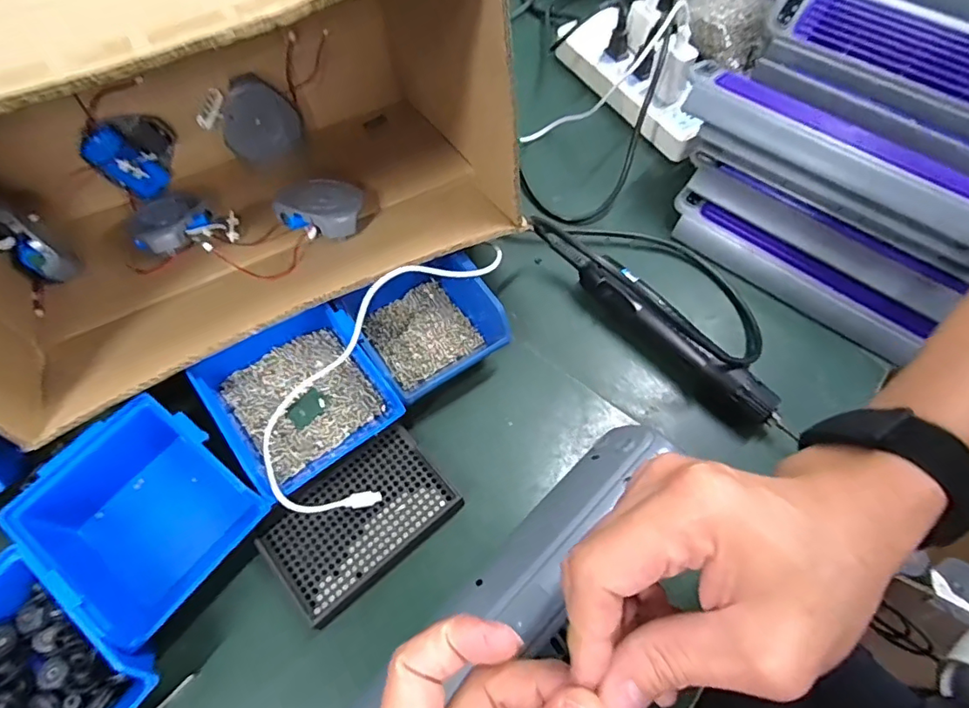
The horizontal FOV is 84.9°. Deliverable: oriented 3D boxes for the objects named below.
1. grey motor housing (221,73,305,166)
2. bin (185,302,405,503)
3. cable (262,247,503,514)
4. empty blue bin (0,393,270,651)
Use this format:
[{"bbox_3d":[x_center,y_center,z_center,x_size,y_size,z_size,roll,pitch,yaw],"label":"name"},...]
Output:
[{"bbox_3d":[-0.236,-0.246,0.555,0.076,0.079,0.036,-21,32,-8],"label":"grey motor housing"},{"bbox_3d":[-0.147,0.030,0.422,0.116,0.054,0.135,-35,68,-17],"label":"bin"},{"bbox_3d":[-0.087,-0.001,0.417,0.112,0.065,0.256,23,65,11],"label":"cable"},{"bbox_3d":[-0.243,0.118,0.386,0.137,0.077,0.128,36,66,17],"label":"empty blue bin"}]

